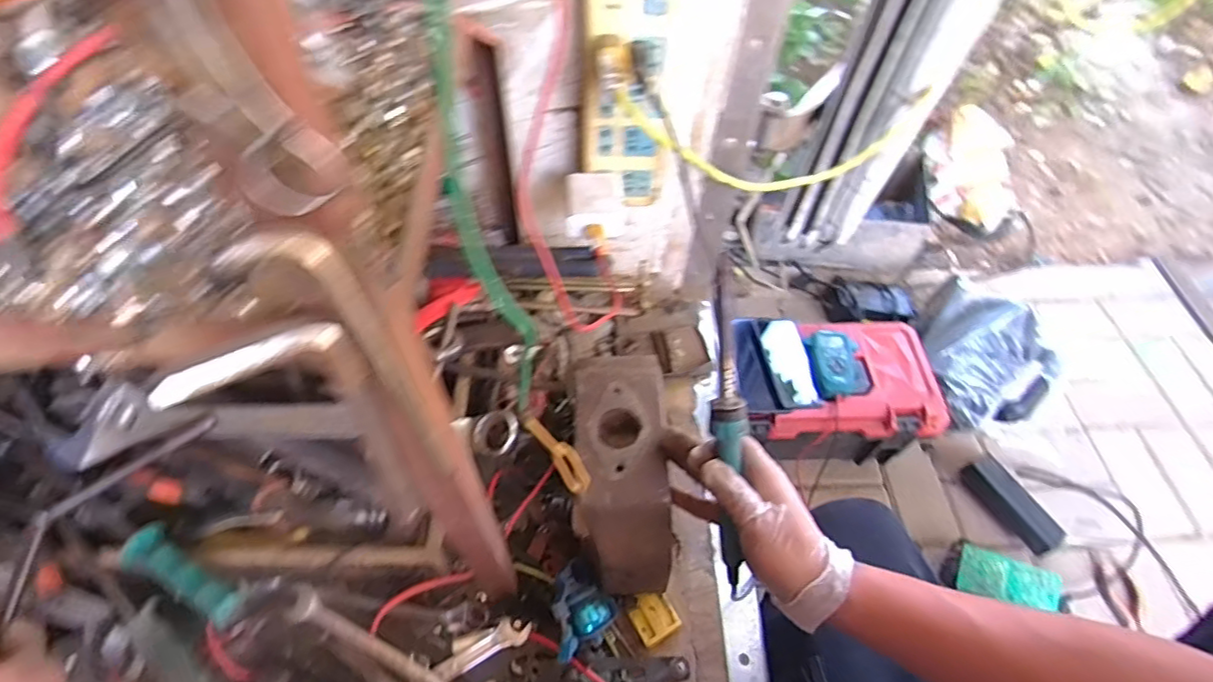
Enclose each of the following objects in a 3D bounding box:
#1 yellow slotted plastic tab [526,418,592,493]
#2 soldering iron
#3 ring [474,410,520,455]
[{"bbox_3d":[-0.029,0.069,0.370,0.014,0.010,0.059,-45,111,-28],"label":"yellow slotted plastic tab"},{"bbox_3d":[0.088,0.069,0.435,0.021,0.027,0.238,-4,100,-6],"label":"soldering iron"},{"bbox_3d":[-0.099,0.083,0.545,0.043,0.007,0.039,-28,77,13],"label":"ring"}]

